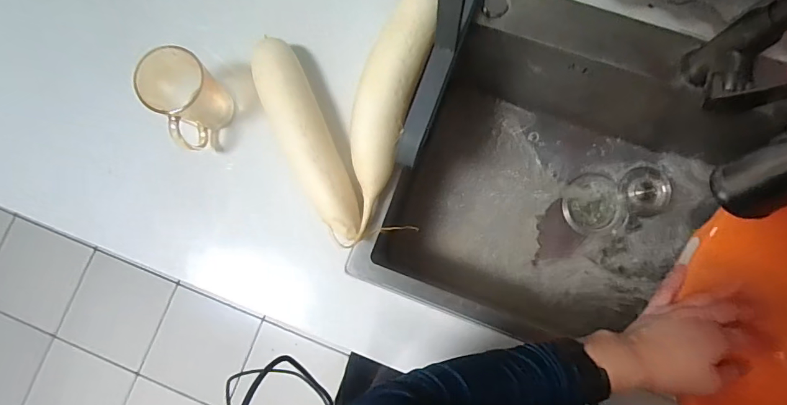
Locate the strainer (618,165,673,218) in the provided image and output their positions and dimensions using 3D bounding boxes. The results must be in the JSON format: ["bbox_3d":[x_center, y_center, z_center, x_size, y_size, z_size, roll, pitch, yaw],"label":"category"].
[{"bbox_3d":[0.430,-0.019,0.725,0.080,0.021,0.084,-1,83,4],"label":"strainer"}]

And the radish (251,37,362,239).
[{"bbox_3d":[-0.102,-0.071,0.506,0.060,0.062,0.255,-24,82,1],"label":"radish"}]

